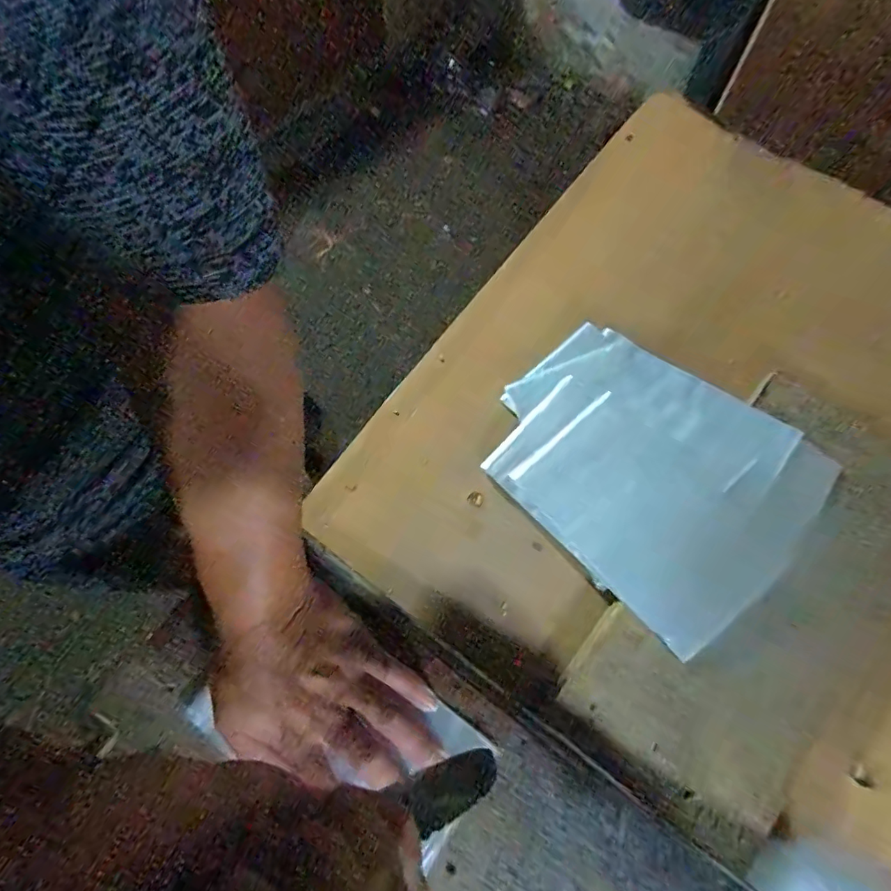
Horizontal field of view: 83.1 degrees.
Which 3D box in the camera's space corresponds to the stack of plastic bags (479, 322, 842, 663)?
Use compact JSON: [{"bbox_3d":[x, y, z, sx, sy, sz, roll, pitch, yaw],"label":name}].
[{"bbox_3d":[0.162,0.022,0.415,0.243,0.011,0.194,36,81,13],"label":"stack of plastic bags"}]

